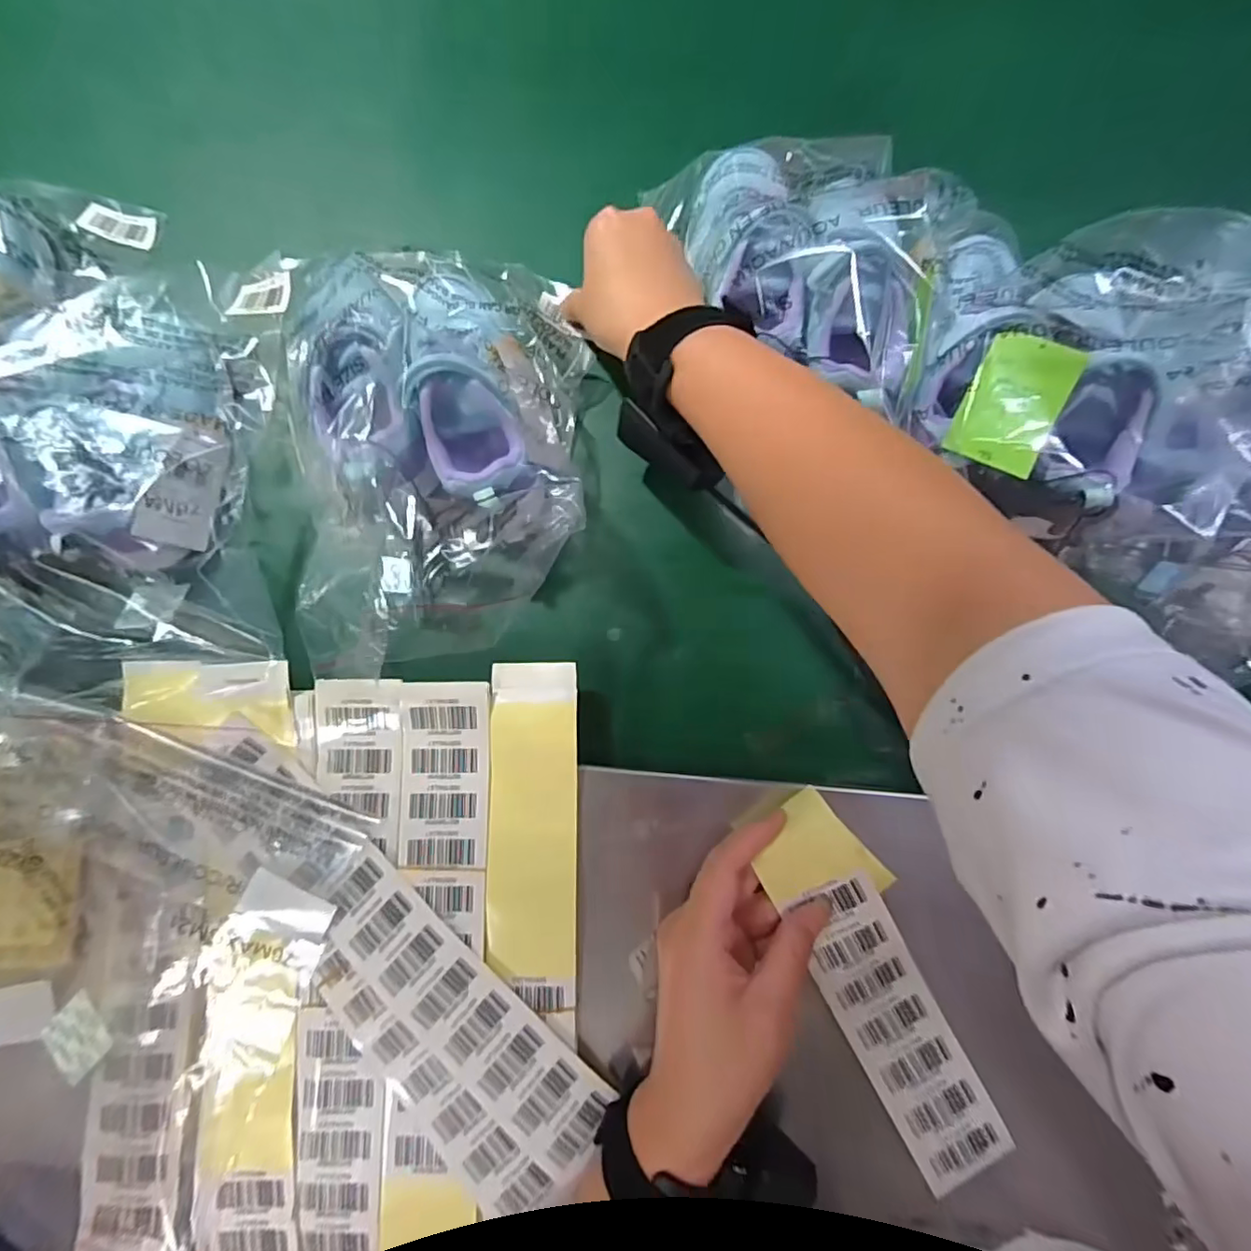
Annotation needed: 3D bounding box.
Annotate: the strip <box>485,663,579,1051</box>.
[{"bbox_3d":[-0.053,0.123,0.342,0.050,0.010,0.199,0,84,-4],"label":"strip"}]

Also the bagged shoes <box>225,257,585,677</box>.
[{"bbox_3d":[-0.115,-0.118,0.367,0.190,0.079,0.254,-15,84,-2],"label":"bagged shoes"}]

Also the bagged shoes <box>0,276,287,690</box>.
[{"bbox_3d":[-0.320,-0.090,0.369,0.191,0.070,0.246,-7,83,-1],"label":"bagged shoes"}]

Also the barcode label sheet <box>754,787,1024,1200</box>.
[{"bbox_3d":[0.135,0.193,0.317,0.053,0.021,0.207,-27,91,2],"label":"barcode label sheet"}]

